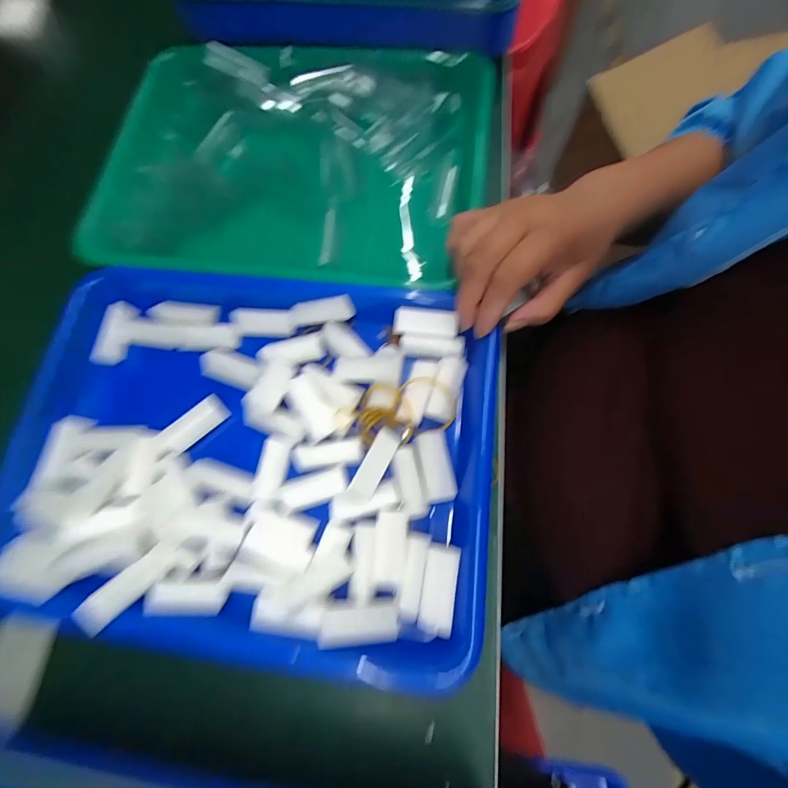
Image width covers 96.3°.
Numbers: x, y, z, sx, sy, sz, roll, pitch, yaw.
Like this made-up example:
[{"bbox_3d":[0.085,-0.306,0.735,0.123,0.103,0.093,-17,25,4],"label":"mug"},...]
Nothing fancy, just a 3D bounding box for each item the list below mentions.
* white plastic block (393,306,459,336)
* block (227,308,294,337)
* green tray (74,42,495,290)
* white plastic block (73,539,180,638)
[{"bbox_3d":[0.023,-0.054,0.263,0.046,0.009,0.020,4,99,3],"label":"white plastic block"},{"bbox_3d":[-0.103,-0.056,0.278,0.048,0.007,0.021,2,113,0],"label":"block"},{"bbox_3d":[-0.085,-0.200,0.332,0.338,0.073,0.242,5,75,6],"label":"green tray"},{"bbox_3d":[-0.163,0.118,0.220,0.017,0.012,0.055,36,50,10],"label":"white plastic block"}]

